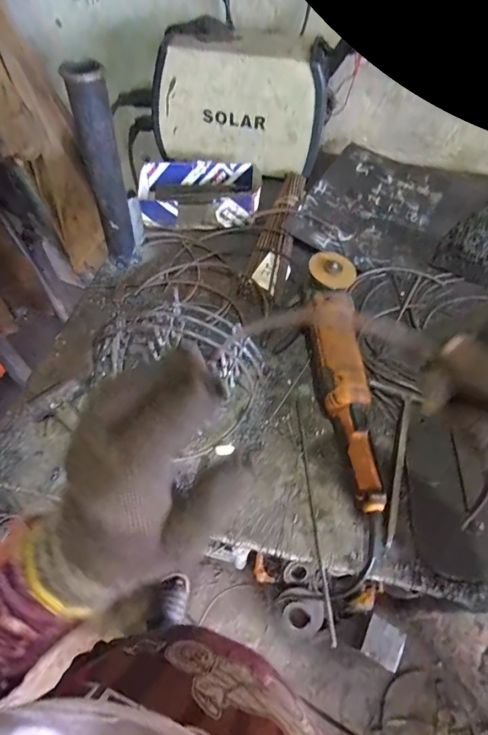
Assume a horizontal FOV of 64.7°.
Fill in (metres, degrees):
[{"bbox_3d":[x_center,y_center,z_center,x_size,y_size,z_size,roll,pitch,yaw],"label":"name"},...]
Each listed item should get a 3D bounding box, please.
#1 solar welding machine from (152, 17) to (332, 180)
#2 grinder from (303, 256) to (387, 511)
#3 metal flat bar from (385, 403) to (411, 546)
[{"bbox_3d":[-0.006,-0.547,0.799,0.347,0.205,0.147,18,58,9],"label":"solar welding machine"},{"bbox_3d":[0.133,-0.001,0.533,0.082,0.073,0.374,2,57,-1],"label":"grinder"},{"bbox_3d":[0.201,0.128,0.496,0.010,0.010,0.200,18,58,9],"label":"metal flat bar"}]

